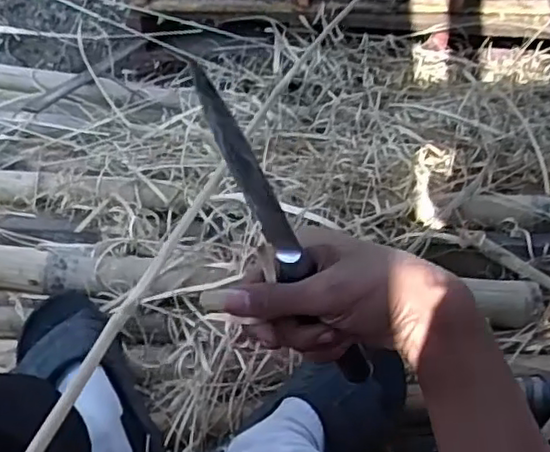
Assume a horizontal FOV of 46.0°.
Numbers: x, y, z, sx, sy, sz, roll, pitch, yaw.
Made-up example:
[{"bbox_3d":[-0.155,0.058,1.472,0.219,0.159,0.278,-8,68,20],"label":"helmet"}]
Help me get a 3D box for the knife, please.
[{"bbox_3d":[0.007,0.013,0.360,0.023,0.229,0.013,4,45,40],"label":"knife"}]

